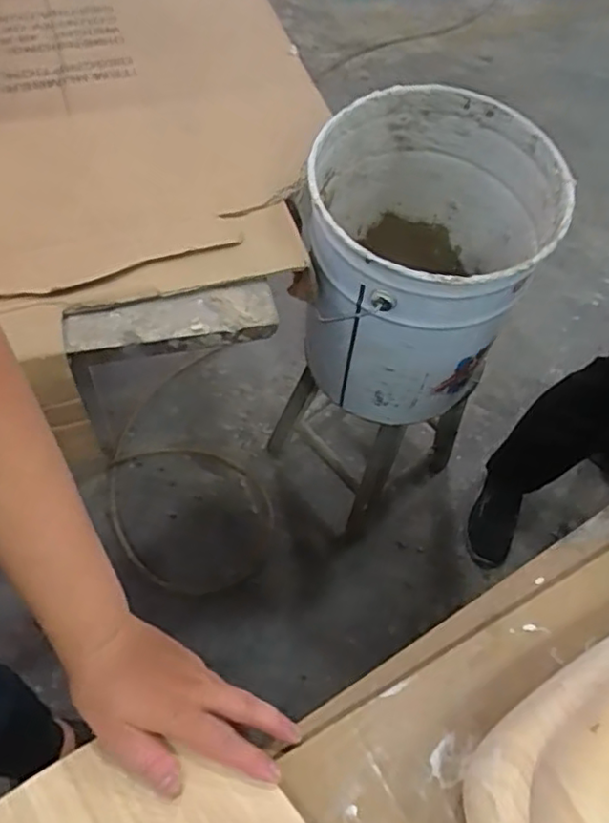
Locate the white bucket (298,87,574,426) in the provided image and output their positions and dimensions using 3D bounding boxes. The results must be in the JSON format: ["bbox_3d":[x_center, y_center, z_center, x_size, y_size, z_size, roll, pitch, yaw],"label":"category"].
[{"bbox_3d":[0.138,-0.187,0.866,0.294,0.336,0.325,16,59,3],"label":"white bucket"}]

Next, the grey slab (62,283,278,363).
[{"bbox_3d":[-0.141,-0.095,0.683,0.216,0.031,0.059,-8,61,-12],"label":"grey slab"}]

